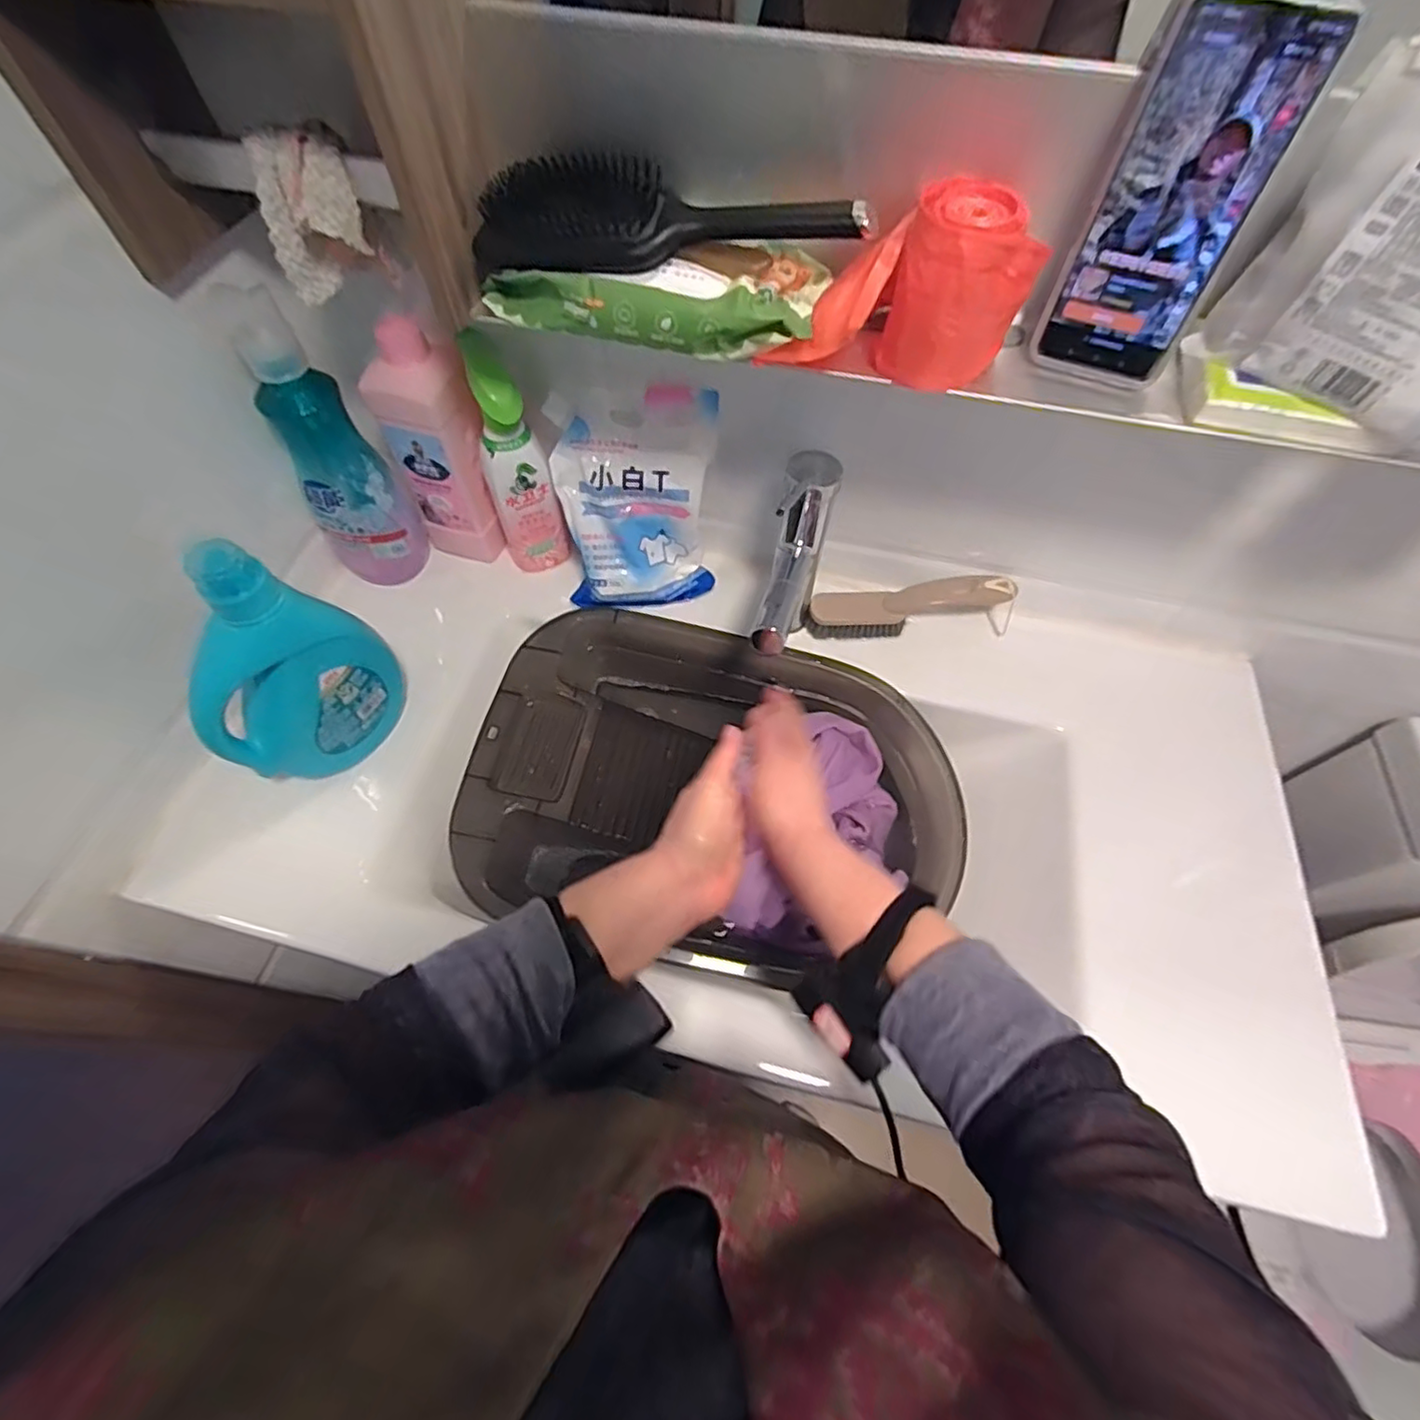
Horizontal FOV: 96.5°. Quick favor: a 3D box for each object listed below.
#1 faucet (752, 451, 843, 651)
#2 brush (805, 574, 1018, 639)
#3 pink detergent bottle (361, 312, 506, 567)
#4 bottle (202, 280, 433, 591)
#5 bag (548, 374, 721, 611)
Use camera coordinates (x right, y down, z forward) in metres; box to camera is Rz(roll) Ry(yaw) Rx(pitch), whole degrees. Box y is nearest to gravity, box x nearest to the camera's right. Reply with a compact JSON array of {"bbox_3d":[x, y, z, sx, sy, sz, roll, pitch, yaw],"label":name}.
[{"bbox_3d":[0.071,-0.094,0.581,0.041,0.206,0.166,12,61,5],"label":"faucet"},{"bbox_3d":[0.210,-0.112,0.670,0.212,0.055,0.044,-3,61,-3],"label":"brush"},{"bbox_3d":[-0.268,-0.254,0.636,0.081,0.222,0.066,16,61,8],"label":"pink detergent bottle"},{"bbox_3d":[-0.351,-0.233,0.599,0.082,0.277,0.083,41,67,19],"label":"bottle"},{"bbox_3d":[-0.072,-0.214,0.648,0.155,0.216,0.065,3,32,2],"label":"bag"}]

